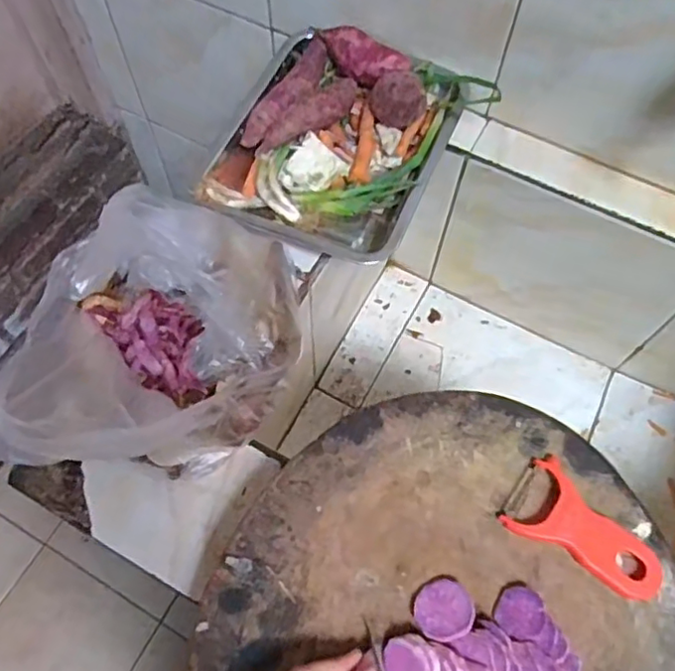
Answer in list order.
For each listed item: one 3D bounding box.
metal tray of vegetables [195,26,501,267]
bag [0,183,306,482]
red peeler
[{"bbox_3d":[0.009,-0.208,0.645,0.243,0.083,0.273,22,66,9],"label":"metal tray of vegetables"},{"bbox_3d":[-0.129,-0.010,0.469,0.192,0.183,0.231,-9,65,-5],"label":"bag"},{"bbox_3d":[0.186,0.146,0.445,0.115,0.019,0.065,36,69,15],"label":"red peeler"}]

